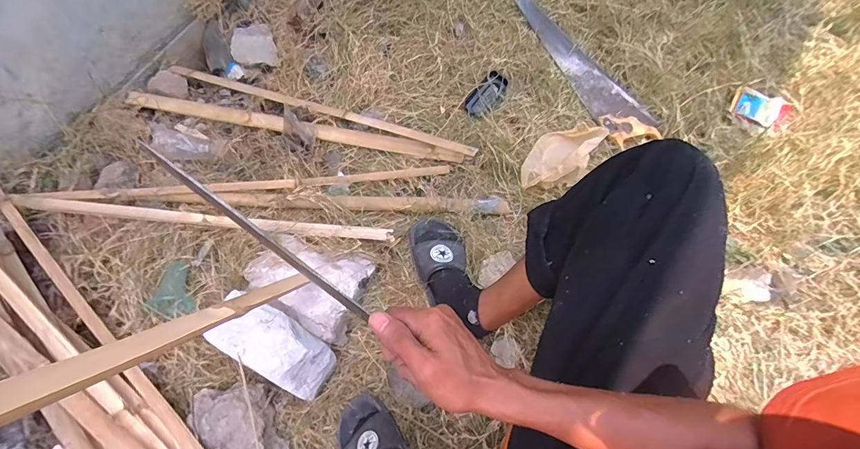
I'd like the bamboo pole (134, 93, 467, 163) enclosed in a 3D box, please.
[{"bbox_3d":[-0.277,-0.207,0.817,0.688,0.031,0.041,11,71,2],"label":"bamboo pole"}]

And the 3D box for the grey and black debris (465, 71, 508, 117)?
[{"bbox_3d":[0.122,-0.283,0.843,0.051,0.025,0.114,39,75,11],"label":"grey and black debris"}]

